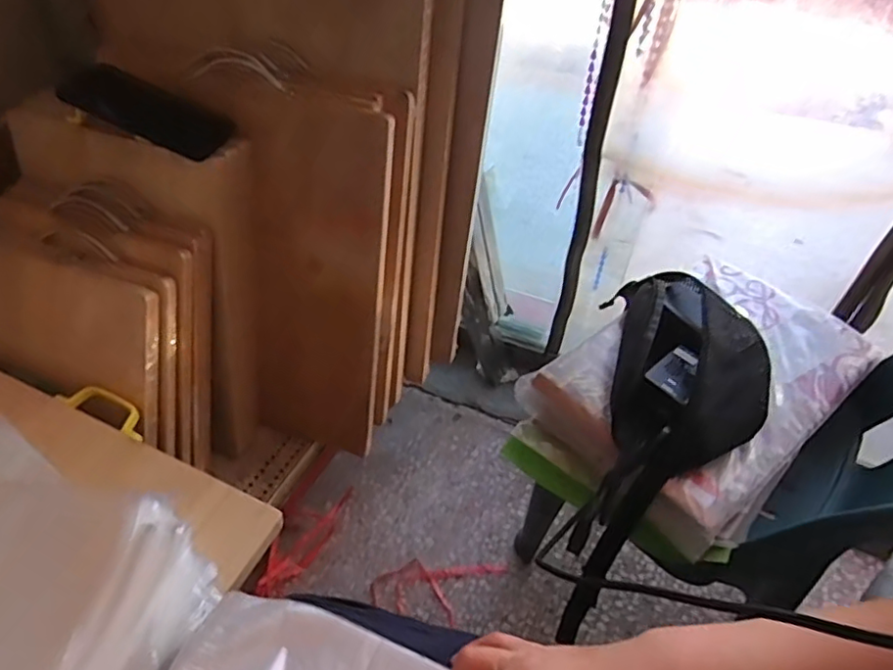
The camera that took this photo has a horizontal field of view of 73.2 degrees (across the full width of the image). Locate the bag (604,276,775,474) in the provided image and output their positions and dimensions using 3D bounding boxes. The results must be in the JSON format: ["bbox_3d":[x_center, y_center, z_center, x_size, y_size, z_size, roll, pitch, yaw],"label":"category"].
[{"bbox_3d":[0.263,0.022,0.649,0.166,0.086,0.249,17,49,13],"label":"bag"}]

